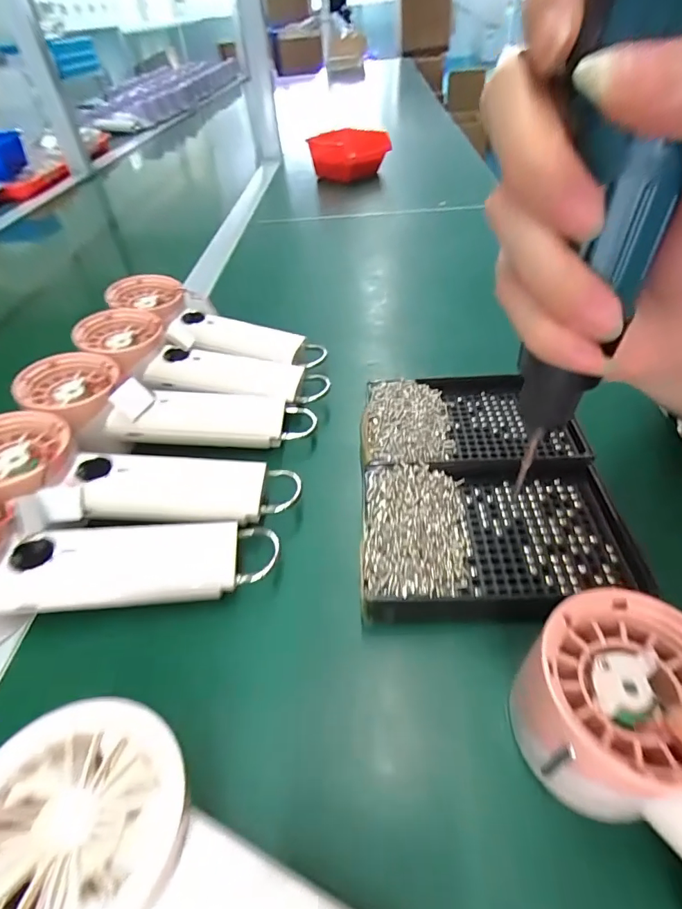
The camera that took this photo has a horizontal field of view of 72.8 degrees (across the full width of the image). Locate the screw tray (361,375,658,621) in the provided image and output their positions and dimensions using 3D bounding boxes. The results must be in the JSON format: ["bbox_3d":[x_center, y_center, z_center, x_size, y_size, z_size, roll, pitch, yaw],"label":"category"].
[{"bbox_3d":[0.082,0.010,0.276,0.137,0.018,0.181,-3,45,3],"label":"screw tray"}]

